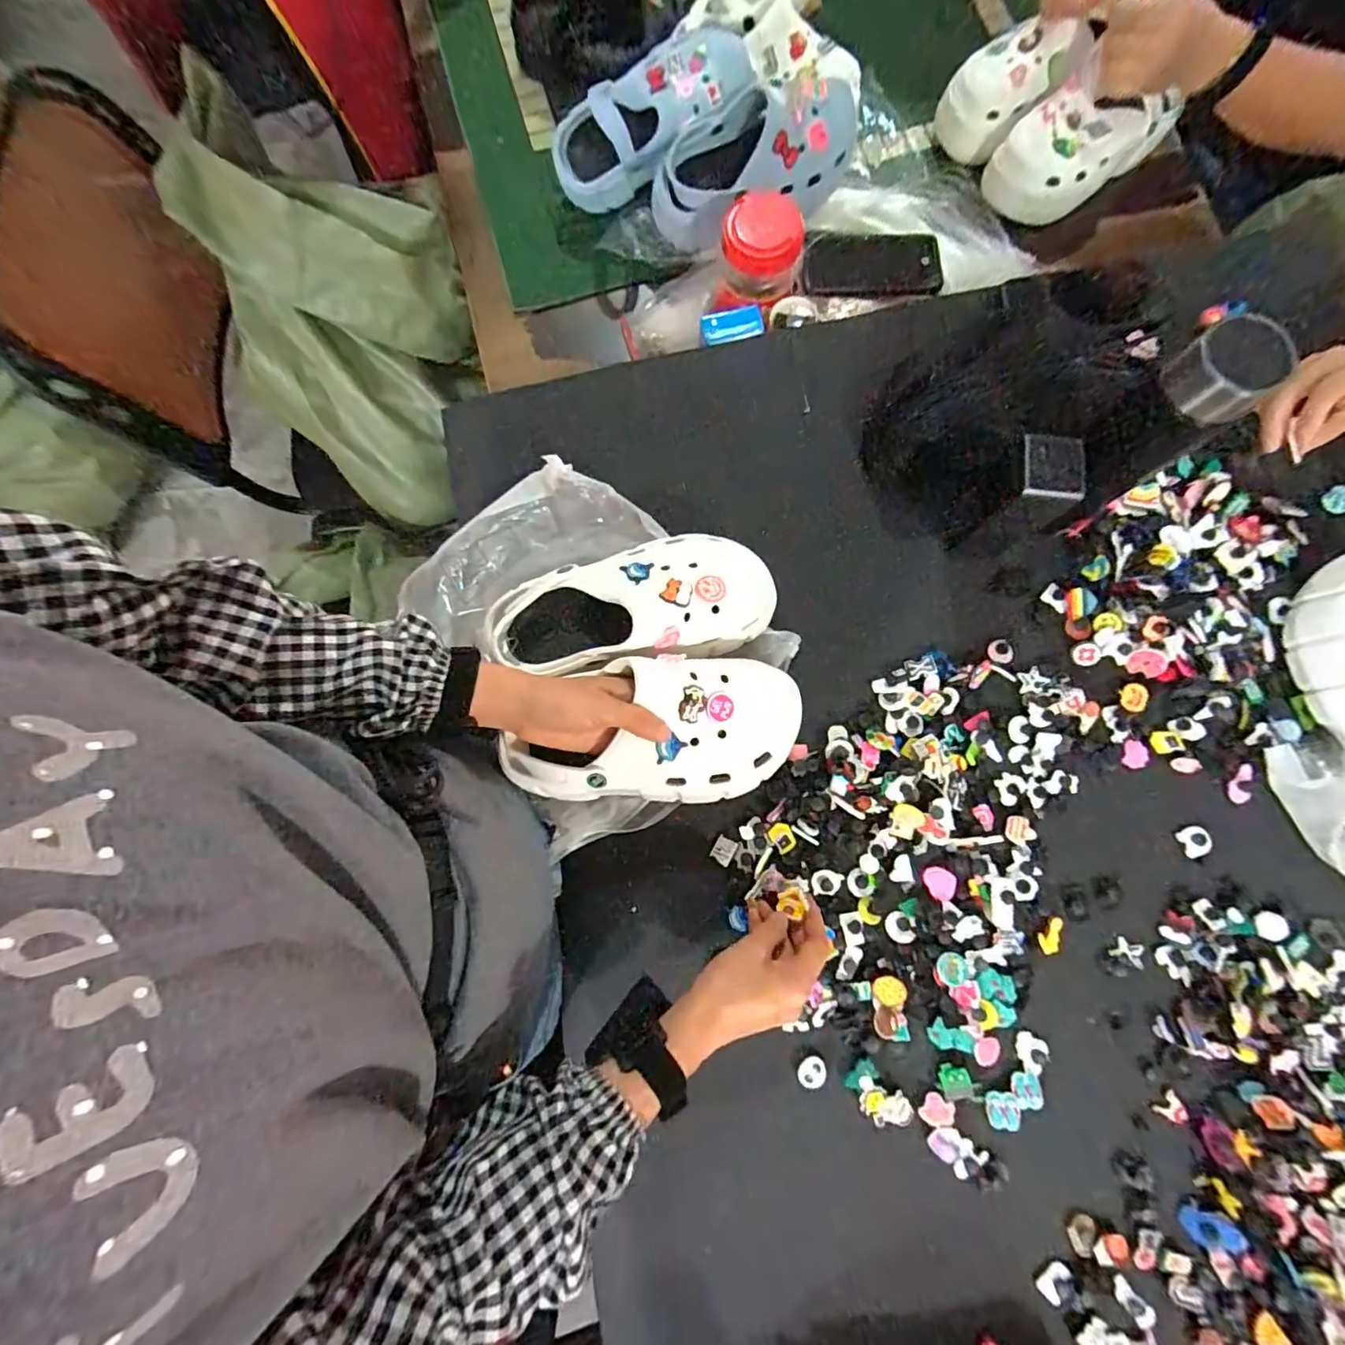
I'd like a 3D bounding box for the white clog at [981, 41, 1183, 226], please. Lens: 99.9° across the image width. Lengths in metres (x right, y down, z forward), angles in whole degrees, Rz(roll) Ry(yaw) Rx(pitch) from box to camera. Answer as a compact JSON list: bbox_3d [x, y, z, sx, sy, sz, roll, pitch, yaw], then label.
[{"bbox_3d":[0.502,-0.661,0.706,0.215,0.091,0.108,-33,81,-4],"label":"white clog"}]

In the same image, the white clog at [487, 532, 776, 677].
[{"bbox_3d":[-0.032,-0.055,0.489,0.239,0.074,0.108,-17,80,-2],"label":"white clog"}]

